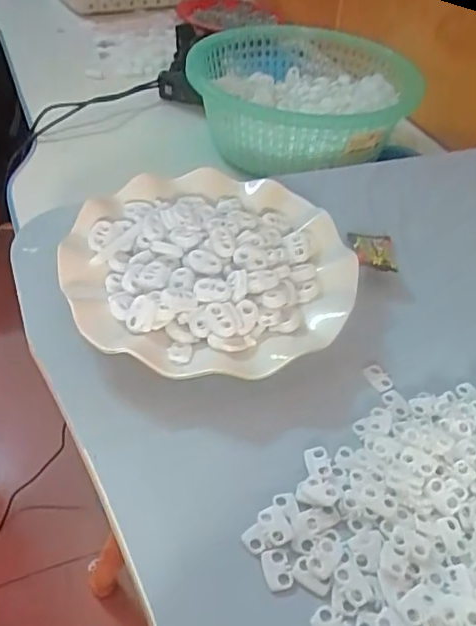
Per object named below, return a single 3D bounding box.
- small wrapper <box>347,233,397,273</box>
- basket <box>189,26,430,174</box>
[{"bbox_3d":[0.094,-0.044,0.417,0.030,0.014,0.048,5,43,-1],"label":"small wrapper"},{"bbox_3d":[0.065,-0.215,0.601,0.182,0.078,0.189,-14,46,-20],"label":"basket"}]

